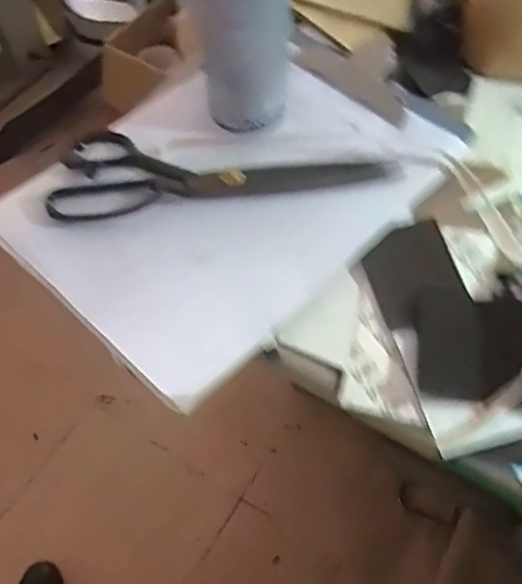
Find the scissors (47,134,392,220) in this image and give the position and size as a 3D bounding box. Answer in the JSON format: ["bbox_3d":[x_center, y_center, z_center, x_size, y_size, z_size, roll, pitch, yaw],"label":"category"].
[{"bbox_3d":[-0.028,-0.098,0.474,0.250,0.011,0.084,-4,58,-1],"label":"scissors"}]

